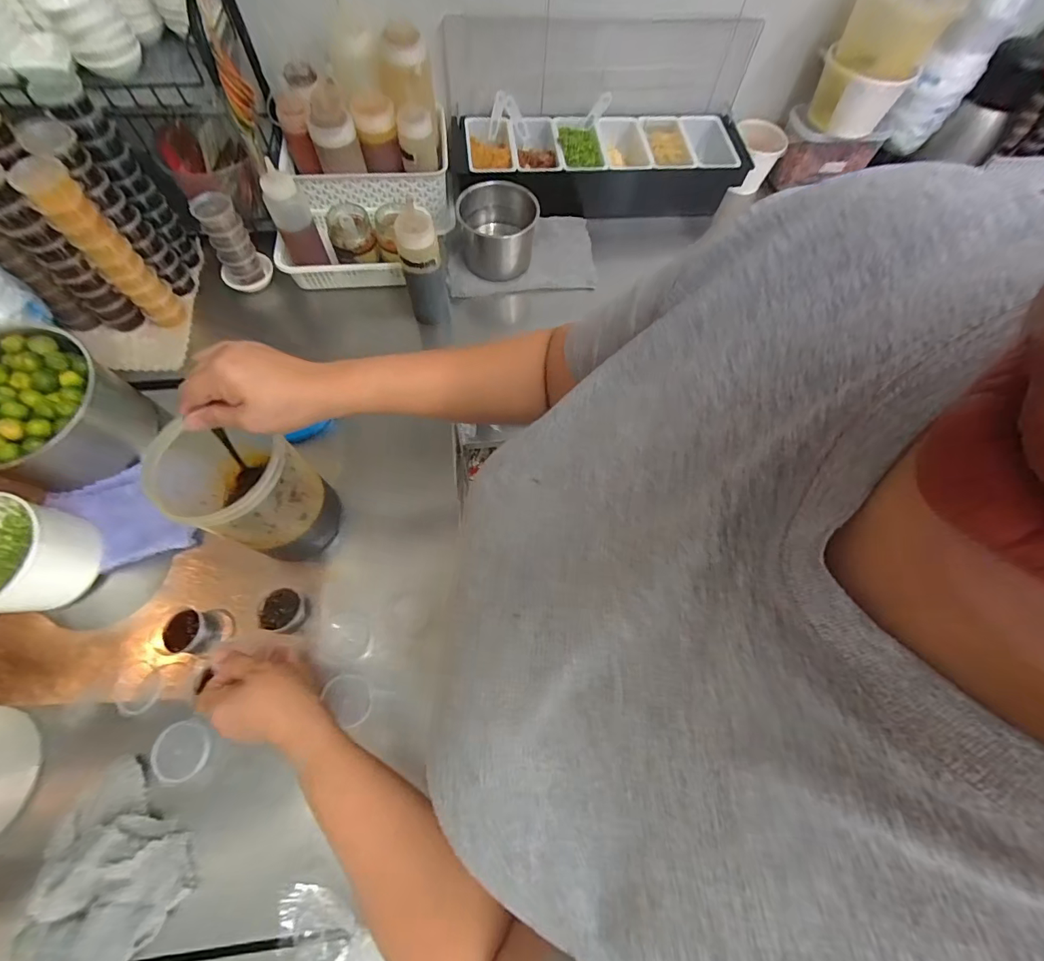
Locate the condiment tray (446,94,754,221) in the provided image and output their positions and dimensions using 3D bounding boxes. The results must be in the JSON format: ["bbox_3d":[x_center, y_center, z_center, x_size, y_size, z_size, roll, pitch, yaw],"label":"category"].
[{"bbox_3d":[0.129,-0.548,0.759,0.479,0.096,0.168,-4,66,-4],"label":"condiment tray"}]

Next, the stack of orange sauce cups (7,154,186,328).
[{"bbox_3d":[-0.523,-0.289,0.556,0.051,0.209,0.053,-39,73,-18],"label":"stack of orange sauce cups"}]

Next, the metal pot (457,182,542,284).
[{"bbox_3d":[-0.041,-0.393,0.694,0.121,0.079,0.119,1,66,-2],"label":"metal pot"}]

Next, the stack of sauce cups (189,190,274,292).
[{"bbox_3d":[-0.416,-0.340,0.628,0.064,0.122,0.051,-26,70,-13],"label":"stack of sauce cups"}]

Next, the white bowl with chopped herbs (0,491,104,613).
[{"bbox_3d":[-0.545,0.085,0.471,0.120,0.083,0.117,1,66,-2],"label":"white bowl with chopped herbs"}]

